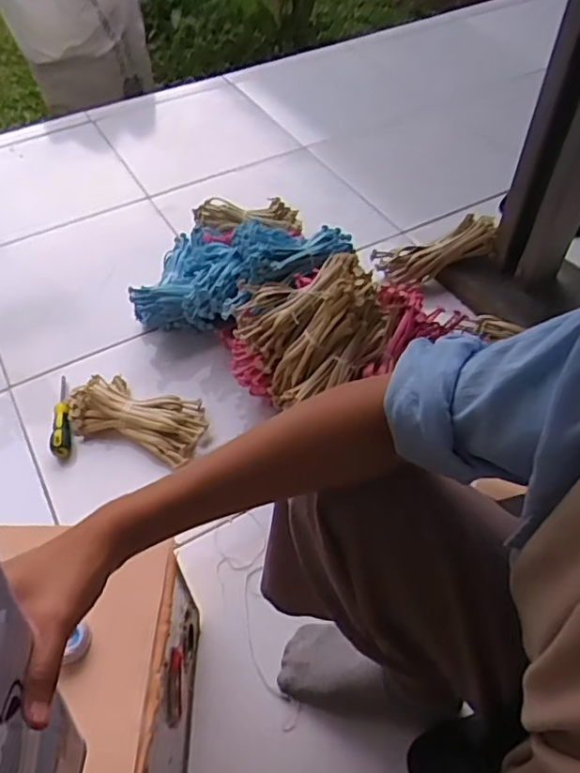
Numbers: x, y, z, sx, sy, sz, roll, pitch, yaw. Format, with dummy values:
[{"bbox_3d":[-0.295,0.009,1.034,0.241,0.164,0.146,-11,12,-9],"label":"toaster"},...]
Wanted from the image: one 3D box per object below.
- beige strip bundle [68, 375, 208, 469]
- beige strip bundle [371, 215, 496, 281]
[{"bbox_3d":[-0.234,0.041,0.933,0.221,0.042,0.112,14,53,13],"label":"beige strip bundle"},{"bbox_3d":[0.259,-0.243,1.086,0.213,0.070,0.053,-18,45,19],"label":"beige strip bundle"}]

